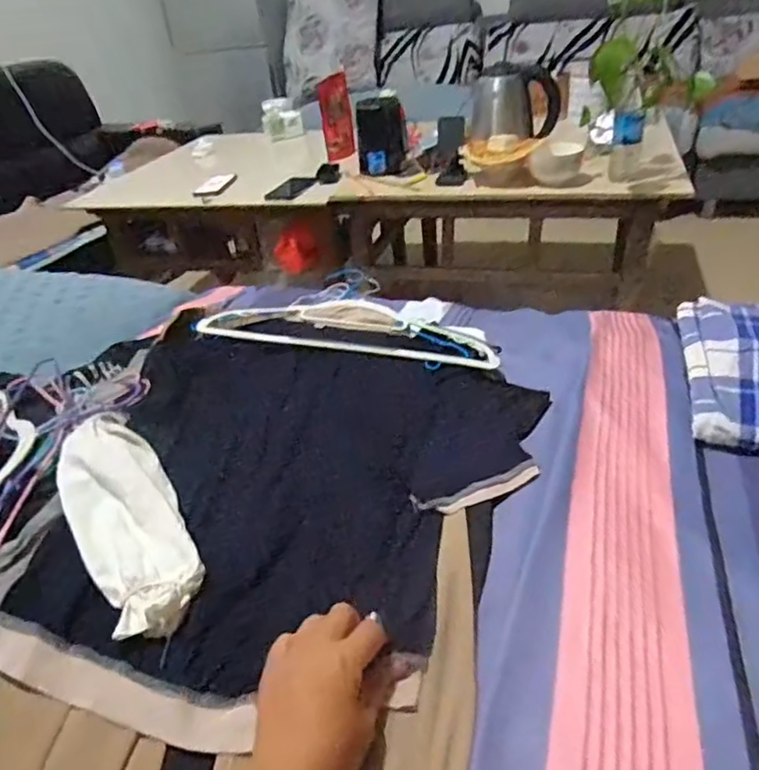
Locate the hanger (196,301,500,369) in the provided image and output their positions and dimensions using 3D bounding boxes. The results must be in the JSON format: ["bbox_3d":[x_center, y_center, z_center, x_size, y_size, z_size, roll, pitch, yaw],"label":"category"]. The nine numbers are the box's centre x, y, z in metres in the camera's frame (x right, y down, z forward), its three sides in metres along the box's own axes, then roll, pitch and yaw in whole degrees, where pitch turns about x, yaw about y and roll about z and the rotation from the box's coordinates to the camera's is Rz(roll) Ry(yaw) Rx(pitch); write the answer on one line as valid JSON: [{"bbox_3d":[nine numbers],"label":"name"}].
[{"bbox_3d":[-0.037,-0.090,0.866,0.405,0.045,0.129,4,43,10],"label":"hanger"}]

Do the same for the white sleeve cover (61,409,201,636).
[{"bbox_3d":[-0.256,0.123,0.604,0.097,0.031,0.286,-26,46,-21],"label":"white sleeve cover"}]

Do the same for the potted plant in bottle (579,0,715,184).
[{"bbox_3d":[0.549,-0.626,1.256,0.197,0.352,0.149,-7,34,-1],"label":"potted plant in bottle"}]

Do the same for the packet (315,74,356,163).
[{"bbox_3d":[-0.125,-0.780,1.763,0.089,0.222,0.043,-8,19,-3],"label":"packet"}]

